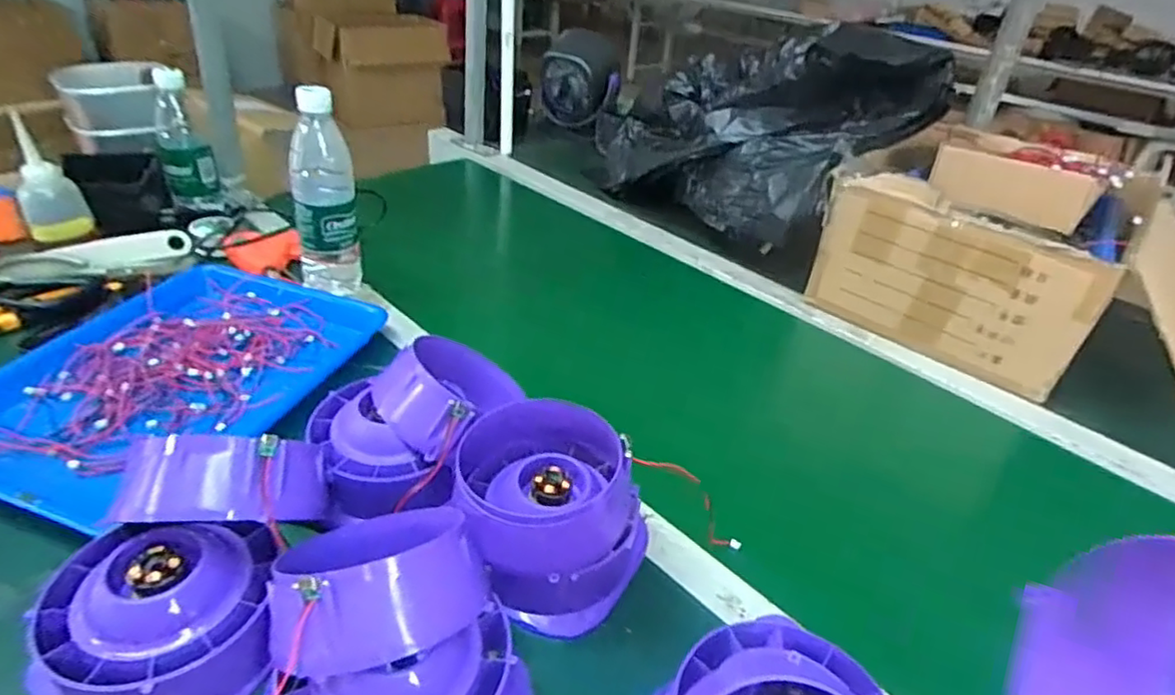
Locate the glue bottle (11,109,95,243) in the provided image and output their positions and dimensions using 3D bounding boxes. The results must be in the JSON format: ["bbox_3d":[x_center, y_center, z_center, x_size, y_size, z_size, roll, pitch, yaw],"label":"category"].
[{"bbox_3d":[-0.627,-0.193,0.760,0.062,0.126,0.063,-19,42,-33],"label":"glue bottle"}]

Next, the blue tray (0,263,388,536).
[{"bbox_3d":[-0.383,0.031,0.619,0.246,0.045,0.340,14,35,11],"label":"blue tray"}]

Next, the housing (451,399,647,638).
[{"bbox_3d":[-0.023,0.113,0.482,0.141,0.089,0.144,-5,36,-17],"label":"housing"}]

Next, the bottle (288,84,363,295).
[{"bbox_3d":[-0.289,-0.162,0.721,0.064,0.231,0.055,-6,36,-17],"label":"bottle"}]

